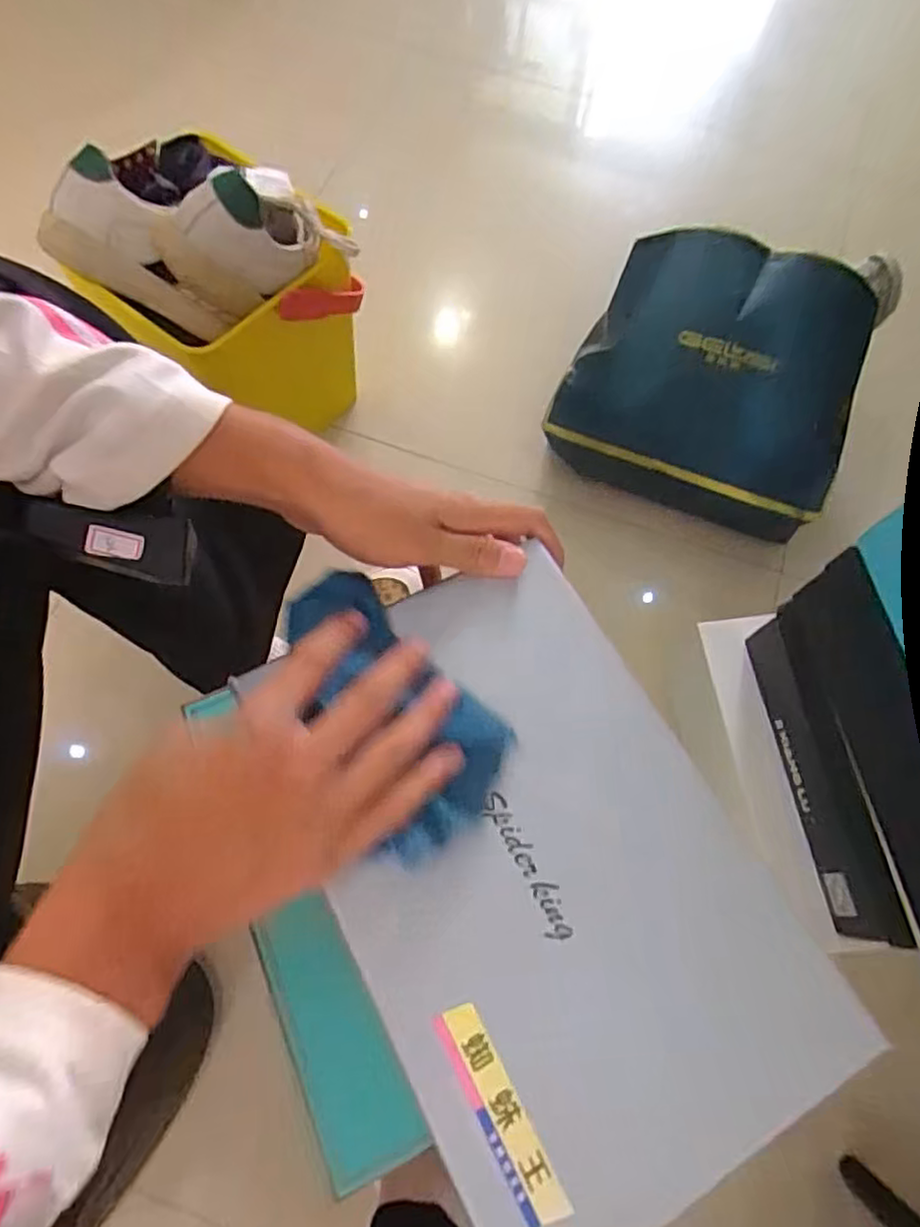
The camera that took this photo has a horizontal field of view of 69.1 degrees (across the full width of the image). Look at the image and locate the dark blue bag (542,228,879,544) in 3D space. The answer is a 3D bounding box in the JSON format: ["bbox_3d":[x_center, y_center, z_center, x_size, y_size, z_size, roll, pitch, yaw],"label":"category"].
[{"bbox_3d":[0.298,-0.276,0.801,0.329,0.101,0.312,20,110,7],"label":"dark blue bag"}]

